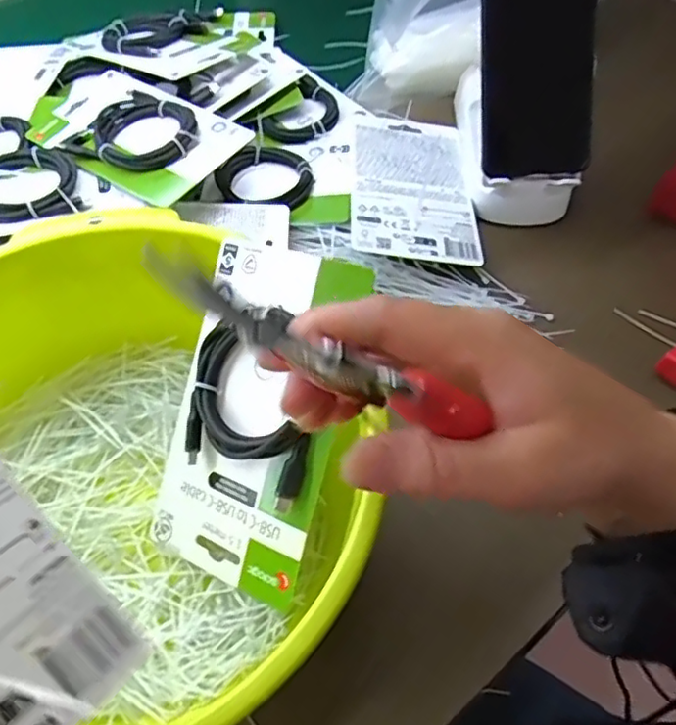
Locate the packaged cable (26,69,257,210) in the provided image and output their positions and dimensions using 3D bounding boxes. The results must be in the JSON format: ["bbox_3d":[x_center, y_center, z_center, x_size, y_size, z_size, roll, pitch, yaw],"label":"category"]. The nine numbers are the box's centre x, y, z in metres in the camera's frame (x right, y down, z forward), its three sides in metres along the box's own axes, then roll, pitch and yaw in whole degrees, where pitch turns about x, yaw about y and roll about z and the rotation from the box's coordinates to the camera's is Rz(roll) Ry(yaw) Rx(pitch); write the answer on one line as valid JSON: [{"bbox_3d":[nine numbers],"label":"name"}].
[{"bbox_3d":[-0.177,-0.194,0.507,0.204,0.022,0.101,29,68,24],"label":"packaged cable"}]

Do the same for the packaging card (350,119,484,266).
[{"bbox_3d":[0.060,-0.149,0.511,0.096,0.008,0.173,4,54,-5],"label":"packaging card"}]

